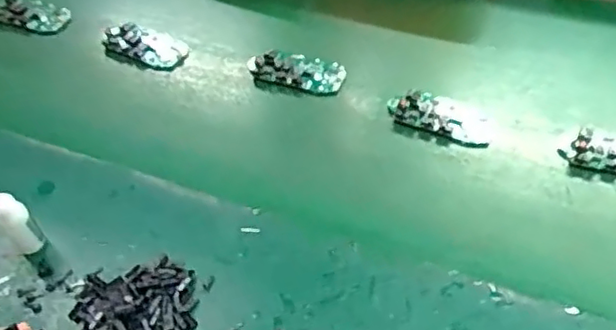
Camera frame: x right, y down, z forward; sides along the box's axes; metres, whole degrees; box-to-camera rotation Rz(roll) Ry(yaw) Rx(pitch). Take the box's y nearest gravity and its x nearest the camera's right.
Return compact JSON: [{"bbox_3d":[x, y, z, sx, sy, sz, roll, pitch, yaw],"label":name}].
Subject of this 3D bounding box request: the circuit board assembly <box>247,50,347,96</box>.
[{"bbox_3d":[-0.010,-0.094,0.635,0.094,0.017,0.040,11,51,13],"label":"circuit board assembly"}]

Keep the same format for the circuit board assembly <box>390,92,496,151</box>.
[{"bbox_3d":[0.124,-0.044,0.588,0.095,0.009,0.040,22,55,21],"label":"circuit board assembly"}]

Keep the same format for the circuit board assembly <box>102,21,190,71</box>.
[{"bbox_3d":[-0.170,-0.127,0.670,0.092,0.018,0.039,20,54,19],"label":"circuit board assembly"}]

